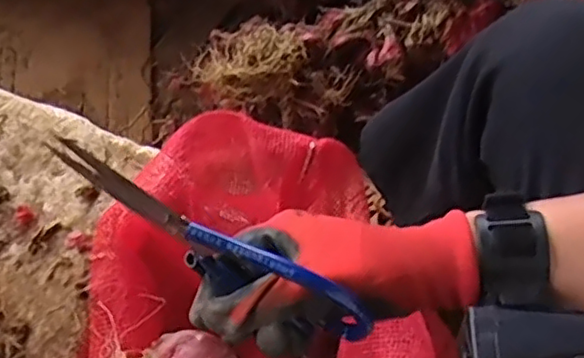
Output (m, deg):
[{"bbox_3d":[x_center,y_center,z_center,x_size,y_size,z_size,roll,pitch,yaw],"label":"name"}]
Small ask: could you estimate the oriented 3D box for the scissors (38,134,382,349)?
[{"bbox_3d":[-0.044,0.040,0.353,0.194,0.059,0.016,30,70,-2],"label":"scissors"}]

